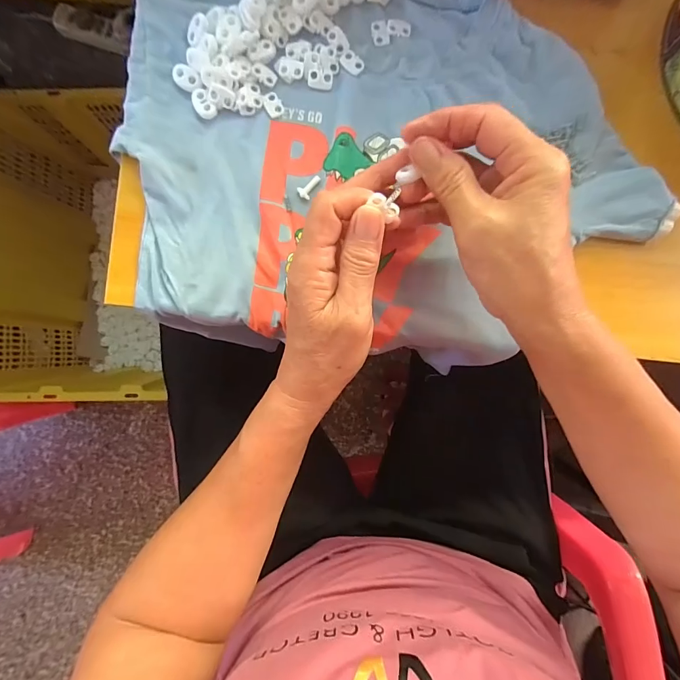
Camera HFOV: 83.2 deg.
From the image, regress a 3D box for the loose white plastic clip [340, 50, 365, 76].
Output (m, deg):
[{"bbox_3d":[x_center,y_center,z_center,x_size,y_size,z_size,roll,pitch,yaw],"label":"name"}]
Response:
[{"bbox_3d":[0.009,-0.209,0.287,0.019,0.004,0.012,41,88,1],"label":"loose white plastic clip"}]

